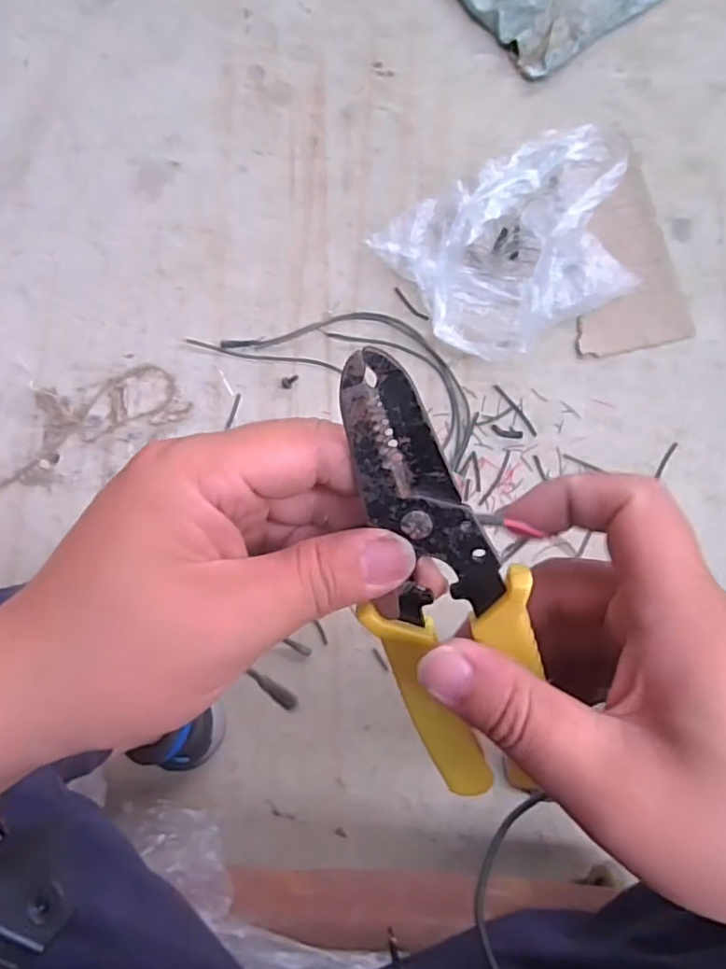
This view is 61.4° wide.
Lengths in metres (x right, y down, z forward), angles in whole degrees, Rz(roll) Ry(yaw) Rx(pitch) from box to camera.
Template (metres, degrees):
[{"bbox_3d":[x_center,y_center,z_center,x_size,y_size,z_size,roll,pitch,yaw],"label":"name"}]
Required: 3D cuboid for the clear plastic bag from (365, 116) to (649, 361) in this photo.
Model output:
[{"bbox_3d":[0.193,-0.292,0.749,0.284,0.125,0.226,-26,84,-7],"label":"clear plastic bag"}]

